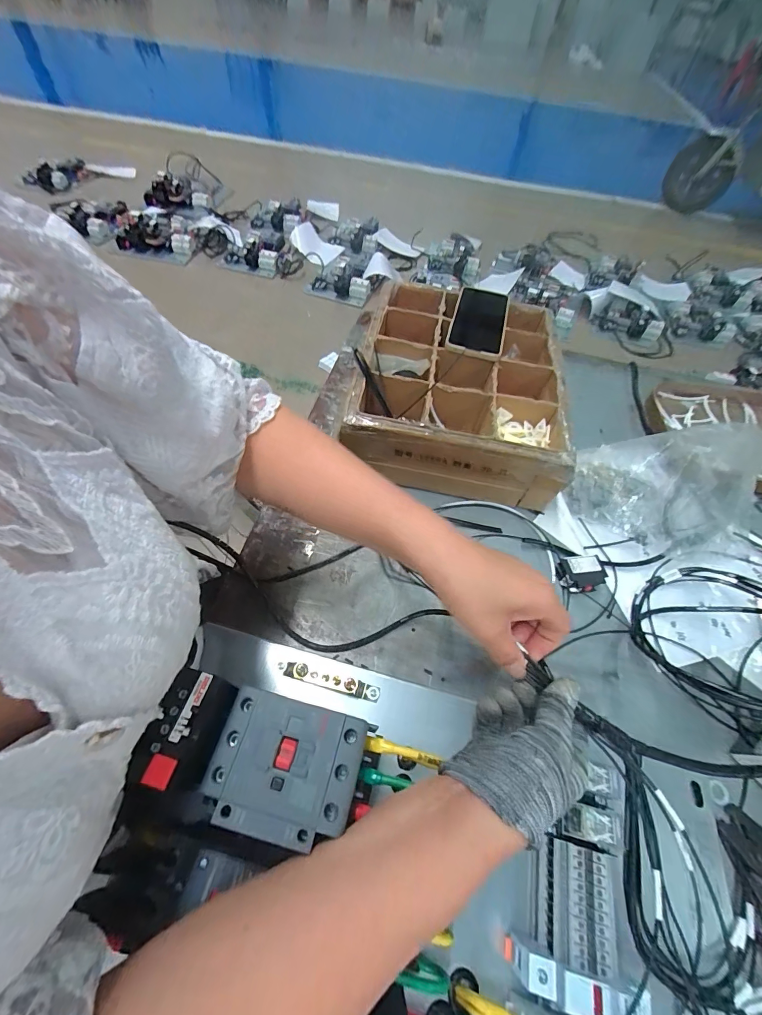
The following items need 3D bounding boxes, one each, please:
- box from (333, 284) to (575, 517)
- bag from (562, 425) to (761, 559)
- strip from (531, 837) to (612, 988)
[{"bbox_3d":[0.109,-0.183,0.555,0.265,0.094,0.322,9,57,1],"label":"box"},{"bbox_3d":[0.358,-0.022,0.468,0.201,0.133,0.125,31,60,15],"label":"bag"},{"bbox_3d":[0.136,0.281,0.274,0.035,0.042,0.062,15,57,5],"label":"strip"}]

